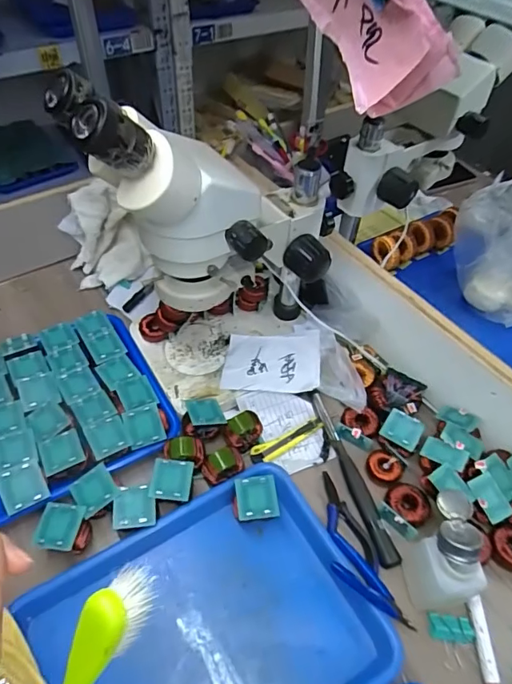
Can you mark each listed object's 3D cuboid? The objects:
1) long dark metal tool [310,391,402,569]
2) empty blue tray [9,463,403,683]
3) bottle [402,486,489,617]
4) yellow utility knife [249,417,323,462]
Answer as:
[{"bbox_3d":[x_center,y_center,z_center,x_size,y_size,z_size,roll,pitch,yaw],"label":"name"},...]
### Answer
[{"bbox_3d":[0.118,0.159,0.587,0.022,0.020,0.234,-10,51,-14],"label":"long dark metal tool"},{"bbox_3d":[-0.040,0.282,0.456,0.297,0.050,0.242,-23,55,-23],"label":"empty blue tray"},{"bbox_3d":[0.193,0.217,0.488,0.053,0.112,0.091,-2,49,-7],"label":"bottle"},{"bbox_3d":[0.043,0.129,0.610,0.105,0.011,0.026,-23,55,-23],"label":"yellow utility knife"}]

